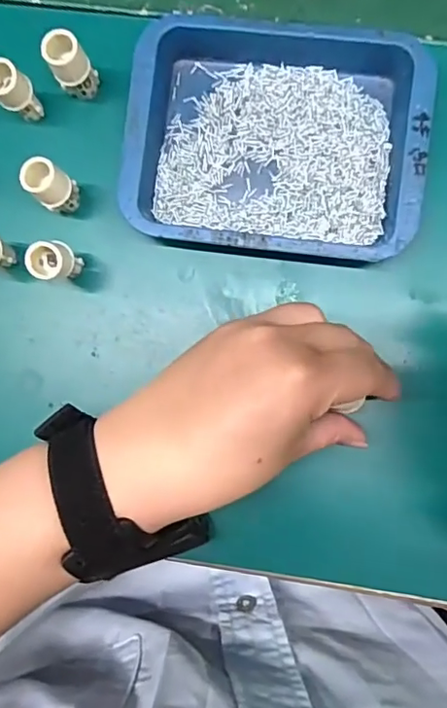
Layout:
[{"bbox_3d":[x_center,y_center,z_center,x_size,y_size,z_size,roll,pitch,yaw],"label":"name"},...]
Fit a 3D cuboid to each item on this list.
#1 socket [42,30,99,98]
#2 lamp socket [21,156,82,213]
[{"bbox_3d":[-0.081,-0.154,0.292,0.020,0.035,0.019,0,85,2],"label":"socket"},{"bbox_3d":[-0.091,-0.089,0.301,0.021,0.052,0.021,0,85,2],"label":"lamp socket"}]

